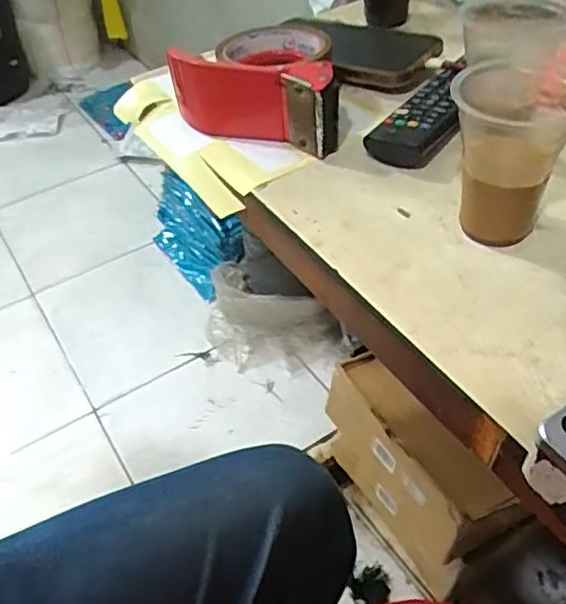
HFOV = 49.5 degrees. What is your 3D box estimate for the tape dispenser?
[{"bbox_3d":[-0.025,-0.171,0.489,0.129,0.062,0.141,-3,46,3],"label":"tape dispenser"}]

